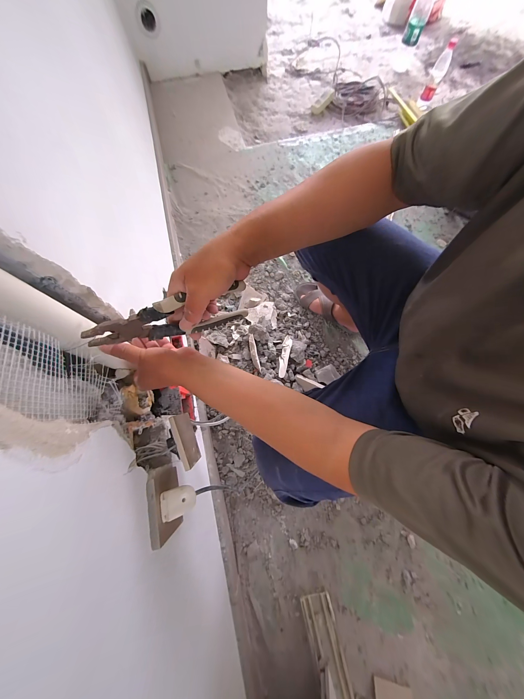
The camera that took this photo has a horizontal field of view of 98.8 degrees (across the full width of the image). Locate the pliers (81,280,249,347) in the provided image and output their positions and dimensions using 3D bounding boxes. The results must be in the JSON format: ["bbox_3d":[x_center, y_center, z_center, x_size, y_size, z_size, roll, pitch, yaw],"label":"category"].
[{"bbox_3d":[-0.114,-0.043,0.286,0.200,0.065,0.027,-14,74,-19],"label":"pliers"}]

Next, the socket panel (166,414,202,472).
[{"bbox_3d":[-0.139,0.157,0.386,0.034,0.072,0.086,-17,73,-4],"label":"socket panel"}]

